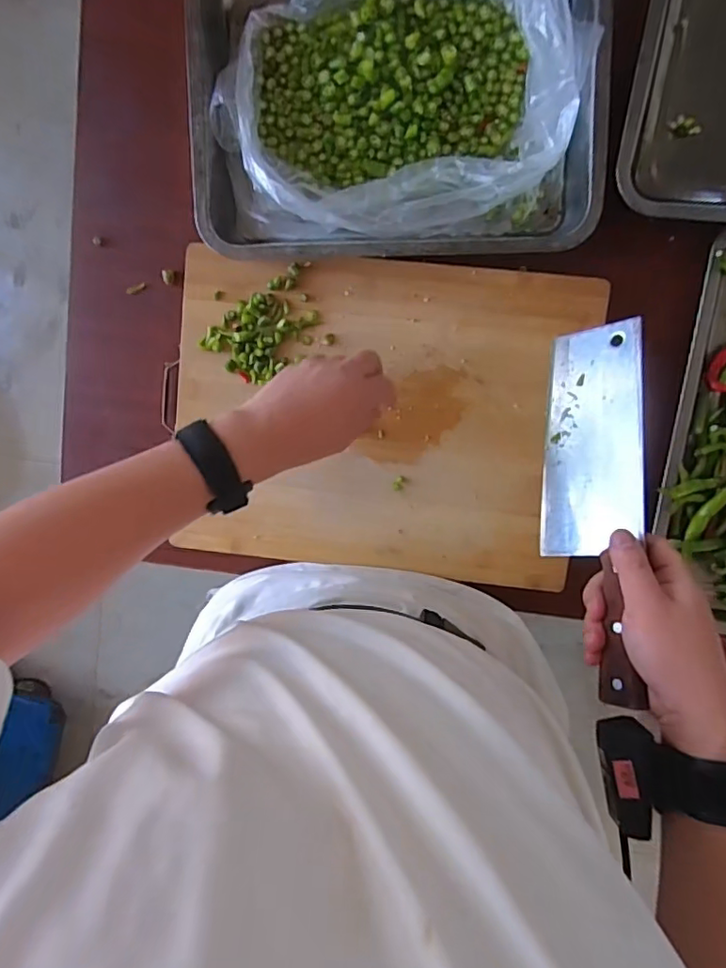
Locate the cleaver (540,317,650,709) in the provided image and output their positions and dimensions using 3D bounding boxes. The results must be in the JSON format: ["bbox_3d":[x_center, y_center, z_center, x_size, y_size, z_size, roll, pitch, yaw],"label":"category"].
[{"bbox_3d":[0.179,0.014,0.448,0.014,0.085,0.291,13,77,-37],"label":"cleaver"}]

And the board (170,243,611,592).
[{"bbox_3d":[0.011,-0.060,0.542,0.381,0.018,0.291,6,96,5],"label":"board"}]

